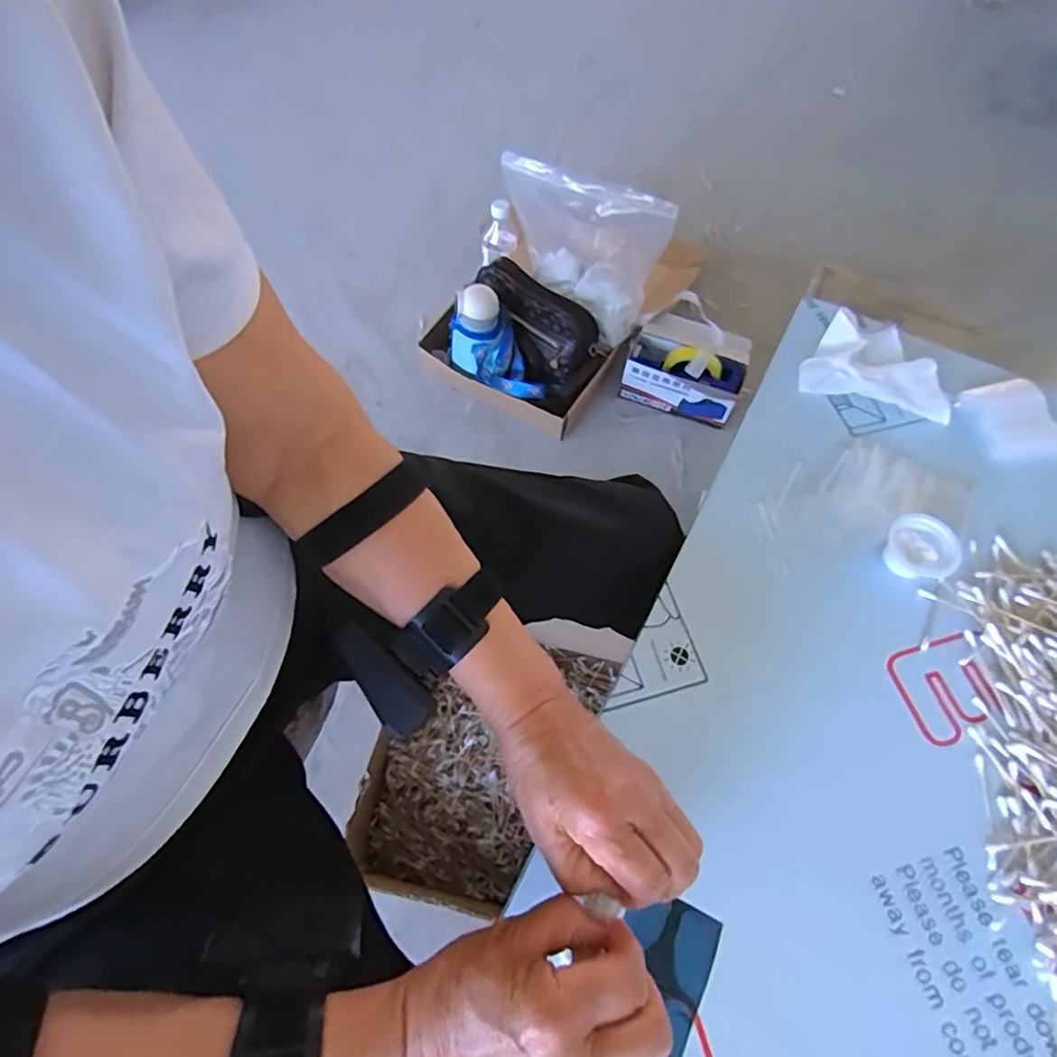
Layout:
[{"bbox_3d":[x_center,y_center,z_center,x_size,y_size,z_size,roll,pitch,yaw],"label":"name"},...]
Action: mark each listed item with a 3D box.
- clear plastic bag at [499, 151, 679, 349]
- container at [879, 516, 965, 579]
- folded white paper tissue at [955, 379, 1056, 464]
[{"bbox_3d":[0.089,-0.476,1.009,0.280,0.281,0.072,31,66,13],"label":"clear plastic bag"},{"bbox_3d":[0.320,0.016,0.477,0.052,0.024,0.046,10,63,3],"label":"container"},{"bbox_3d":[0.457,-0.099,0.551,0.076,0.016,0.085,-14,65,-9],"label":"folded white paper tissue"}]

